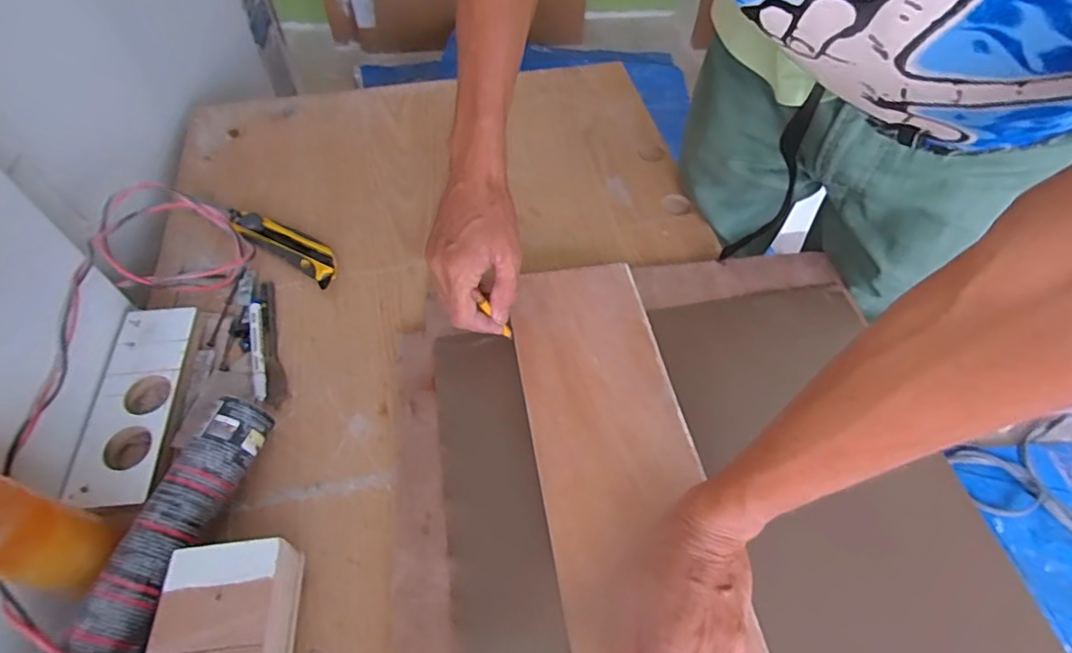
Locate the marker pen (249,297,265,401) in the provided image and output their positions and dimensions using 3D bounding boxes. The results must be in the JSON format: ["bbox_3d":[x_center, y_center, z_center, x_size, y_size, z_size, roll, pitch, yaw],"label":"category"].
[{"bbox_3d":[-0.261,0.015,0.510,0.012,0.014,0.113,-15,56,-11],"label":"marker pen"}]

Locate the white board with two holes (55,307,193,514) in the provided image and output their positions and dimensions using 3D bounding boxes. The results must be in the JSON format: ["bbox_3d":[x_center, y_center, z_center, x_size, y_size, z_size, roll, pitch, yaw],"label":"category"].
[{"bbox_3d":[-0.340,0.062,0.465,0.062,0.027,0.174,-4,55,-3],"label":"white board with two holes"}]

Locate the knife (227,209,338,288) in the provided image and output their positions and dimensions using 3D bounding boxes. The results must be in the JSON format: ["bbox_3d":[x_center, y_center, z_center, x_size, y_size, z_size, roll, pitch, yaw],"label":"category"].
[{"bbox_3d":[-0.270,-0.090,0.578,0.151,0.023,0.037,28,59,18],"label":"knife"}]

